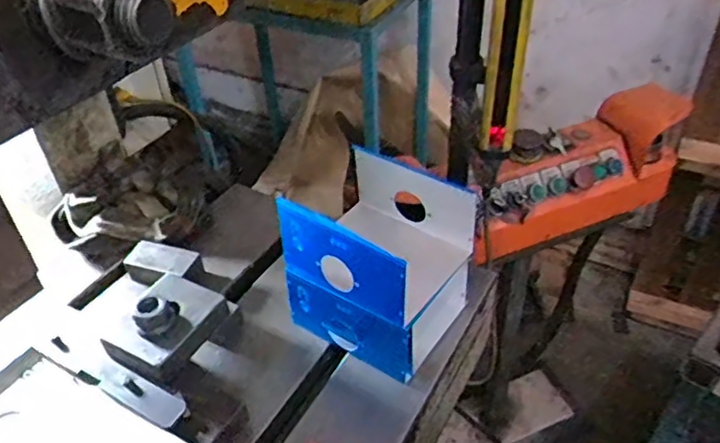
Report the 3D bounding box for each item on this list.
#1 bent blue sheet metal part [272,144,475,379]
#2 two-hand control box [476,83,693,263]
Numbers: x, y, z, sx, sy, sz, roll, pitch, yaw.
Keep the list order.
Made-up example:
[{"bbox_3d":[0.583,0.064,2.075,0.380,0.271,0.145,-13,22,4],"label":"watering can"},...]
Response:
[{"bbox_3d":[0.019,0.040,0.617,0.149,0.161,0.132,22,46,29],"label":"bent blue sheet metal part"},{"bbox_3d":[0.392,-0.075,1.073,0.492,0.172,0.143,-24,43,-23],"label":"two-hand control box"}]

